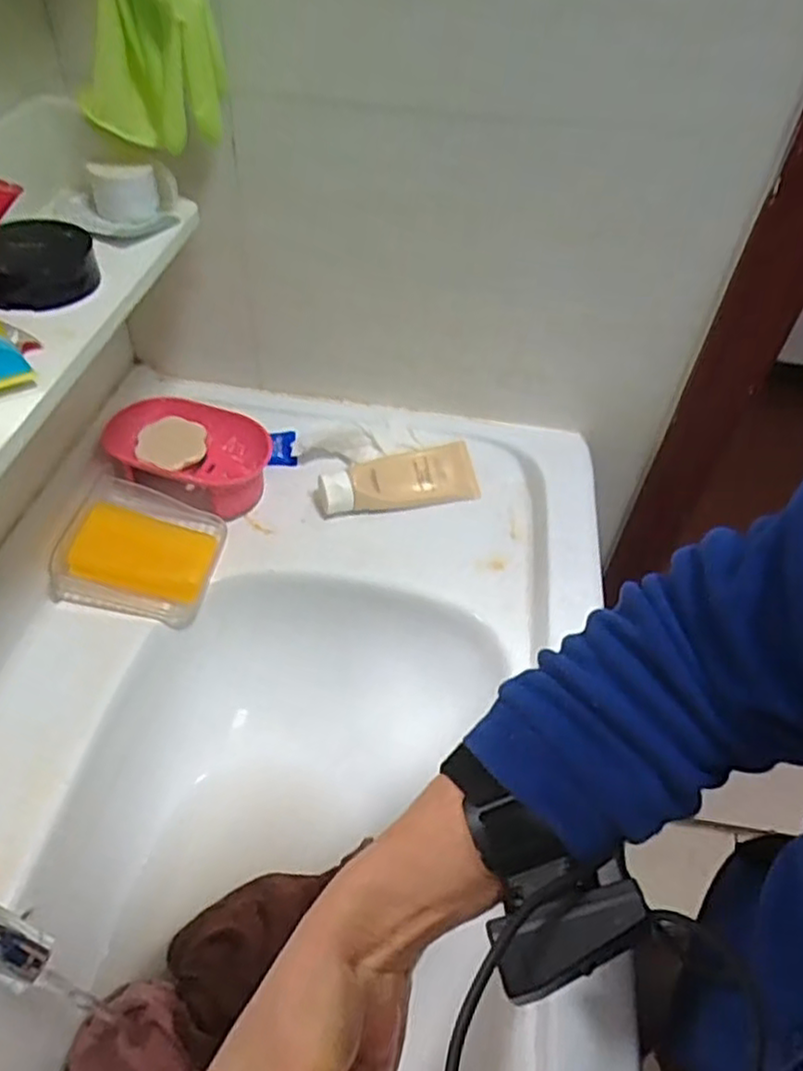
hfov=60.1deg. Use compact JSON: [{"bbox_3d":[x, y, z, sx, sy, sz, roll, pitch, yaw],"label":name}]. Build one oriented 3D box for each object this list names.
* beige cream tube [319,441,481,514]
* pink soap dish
[{"bbox_3d":[-0.002,-0.055,0.673,0.156,0.039,0.057,-8,49,-12],"label":"beige cream tube"},{"bbox_3d":[-0.199,-0.073,0.653,0.148,0.060,0.088,12,47,6],"label":"pink soap dish"}]

